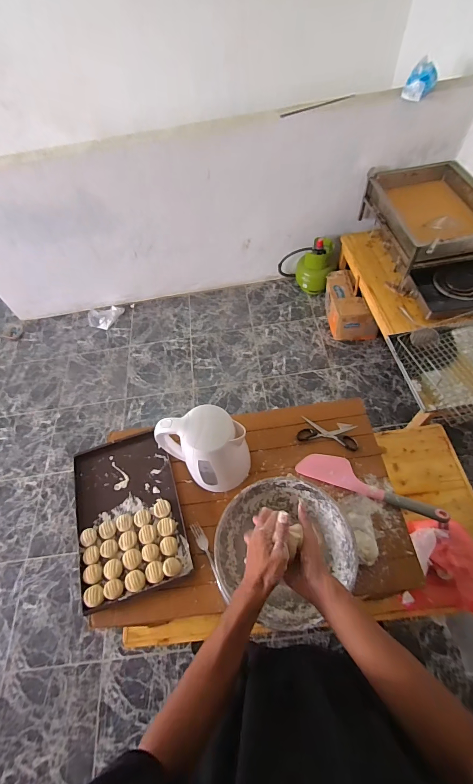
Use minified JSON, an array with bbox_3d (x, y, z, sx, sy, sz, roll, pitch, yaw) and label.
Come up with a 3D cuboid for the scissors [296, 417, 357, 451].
[{"bbox_3d":[0.237,0.107,0.855,0.147,0.019,0.066,12,59,11],"label":"scissors"}]

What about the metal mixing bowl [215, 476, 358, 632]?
[{"bbox_3d":[0.095,0.321,0.680,0.263,0.101,0.266,-2,58,3],"label":"metal mixing bowl"}]

